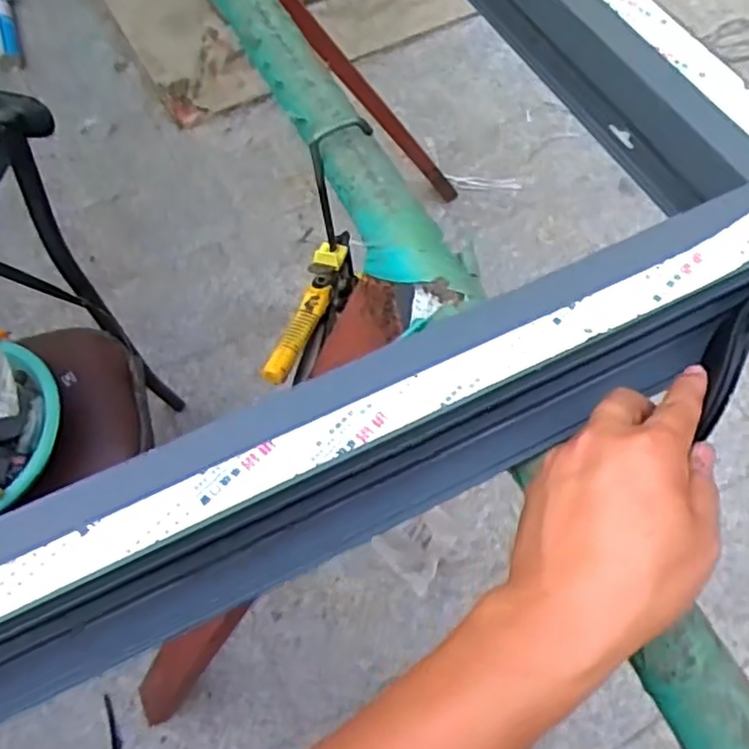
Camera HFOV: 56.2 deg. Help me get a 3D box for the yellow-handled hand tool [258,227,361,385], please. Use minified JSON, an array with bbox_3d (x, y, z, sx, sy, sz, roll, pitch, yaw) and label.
[{"bbox_3d":[-0.057,-0.054,0.689,0.035,0.077,0.175,14,63,9],"label":"yellow-handled hand tool"}]

